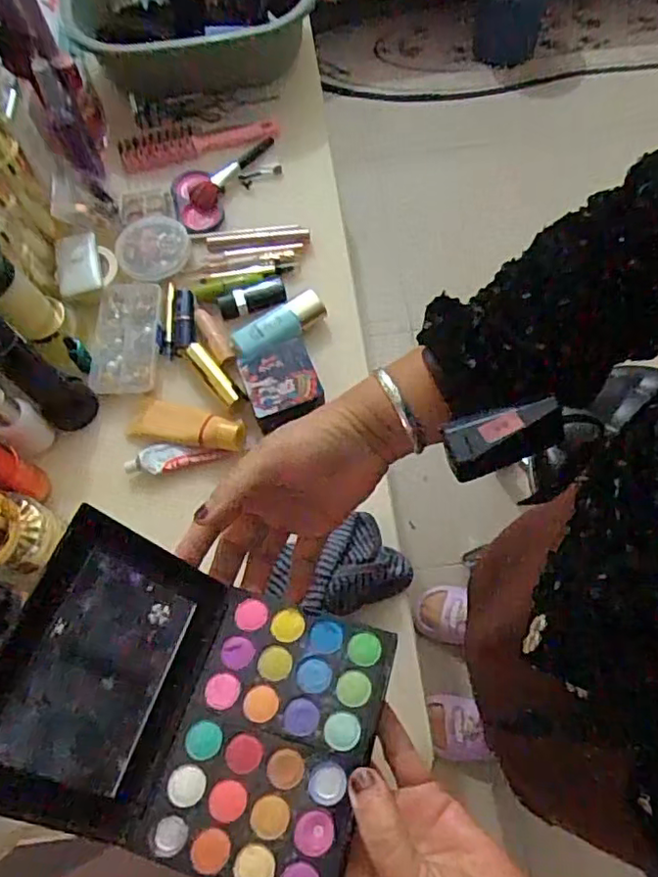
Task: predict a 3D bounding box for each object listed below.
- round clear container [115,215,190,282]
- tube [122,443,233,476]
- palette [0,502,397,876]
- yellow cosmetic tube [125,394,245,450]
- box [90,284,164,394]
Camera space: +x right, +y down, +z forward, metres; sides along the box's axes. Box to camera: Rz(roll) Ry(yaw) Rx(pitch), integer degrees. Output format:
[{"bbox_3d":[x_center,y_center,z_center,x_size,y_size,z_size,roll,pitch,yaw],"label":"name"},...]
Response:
[{"bbox_3d":[-0.195,-0.214,0.671,0.080,0.011,0.077,-1,67,3],"label":"round clear container"},{"bbox_3d":[-0.146,0.019,0.585,0.093,0.015,0.026,-3,67,2],"label":"tube"},{"bbox_3d":[-0.074,0.139,0.319,0.191,0.062,0.140,17,69,10],"label":"palette"},{"bbox_3d":[-0.136,-0.013,0.587,0.111,0.021,0.041,12,68,8],"label":"yellow cosmetic tube"},{"bbox_3d":[-0.211,-0.106,0.631,0.065,0.015,0.125,-2,67,2],"label":"box"}]

